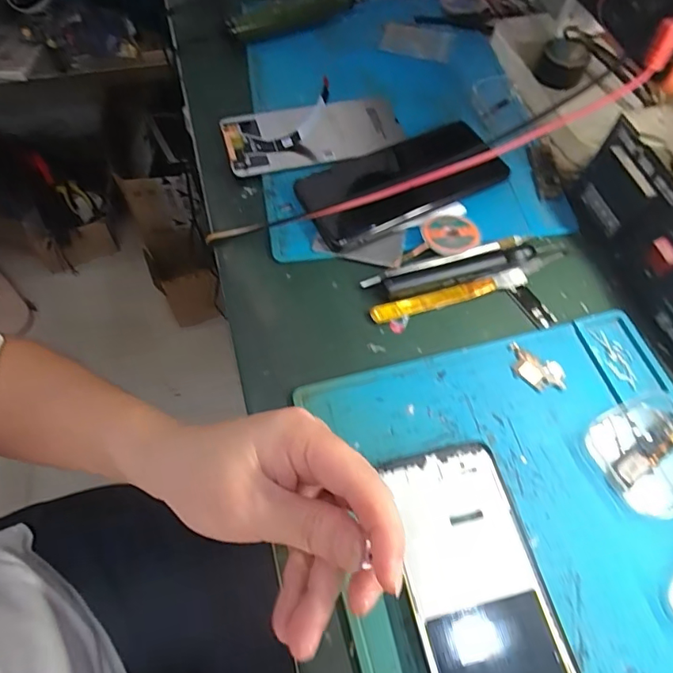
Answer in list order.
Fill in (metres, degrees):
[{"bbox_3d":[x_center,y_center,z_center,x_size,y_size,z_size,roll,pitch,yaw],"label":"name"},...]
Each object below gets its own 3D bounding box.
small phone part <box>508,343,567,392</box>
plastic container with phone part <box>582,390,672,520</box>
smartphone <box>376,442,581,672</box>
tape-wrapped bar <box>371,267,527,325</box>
[{"bbox_3d":[0.134,0.023,0.332,0.040,0.004,0.026,25,64,11],"label":"small phone part"},{"bbox_3d":[0.196,0.069,0.297,0.068,0.024,0.065,-22,65,-13],"label":"plastic container with phone part"},{"bbox_3d":[0.077,0.139,0.262,0.073,0.009,0.156,-11,63,-8],"label":"smartphone"},{"bbox_3d":[0.084,-0.030,0.358,0.120,0.005,0.013,-15,63,-10],"label":"tape-wrapped bar"}]

